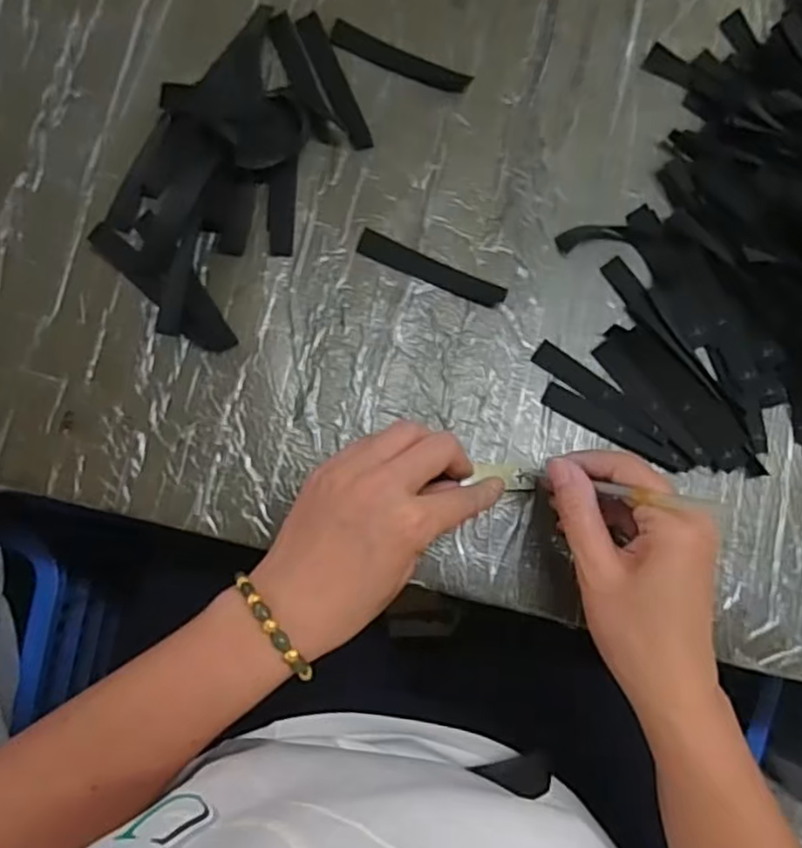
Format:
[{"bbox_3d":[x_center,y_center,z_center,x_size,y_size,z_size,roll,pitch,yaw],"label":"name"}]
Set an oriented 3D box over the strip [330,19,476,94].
[{"bbox_3d":[0.000,-0.226,0.418,0.089,0.004,0.016,22,81,-1],"label":"strip"}]

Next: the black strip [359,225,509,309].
[{"bbox_3d":[0.019,-0.091,0.400,0.091,0.004,0.016,23,81,-1],"label":"black strip"}]

